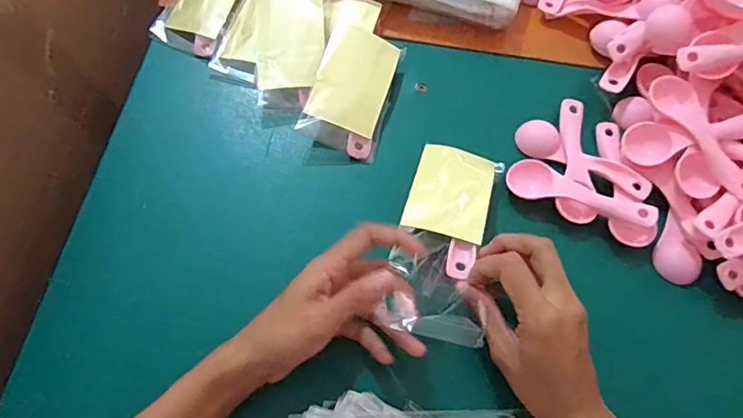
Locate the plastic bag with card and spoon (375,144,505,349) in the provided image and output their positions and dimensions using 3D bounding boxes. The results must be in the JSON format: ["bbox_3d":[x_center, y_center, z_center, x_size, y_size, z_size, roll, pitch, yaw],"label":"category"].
[{"bbox_3d":[0.055,0.018,0.367,0.066,0.013,0.170,13,50,5],"label":"plastic bag with card and spoon"}]

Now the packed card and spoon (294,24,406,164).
[{"bbox_3d":[-0.014,-0.105,0.439,0.065,0.032,0.110,19,69,6],"label":"packed card and spoon"}]

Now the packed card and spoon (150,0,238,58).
[{"bbox_3d":[-0.158,-0.200,0.478,0.064,0.022,0.109,21,69,6],"label":"packed card and spoon"}]

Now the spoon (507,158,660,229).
[{"bbox_3d":[0.167,-0.015,0.400,0.112,0.016,0.032,18,69,5],"label":"spoon"}]

